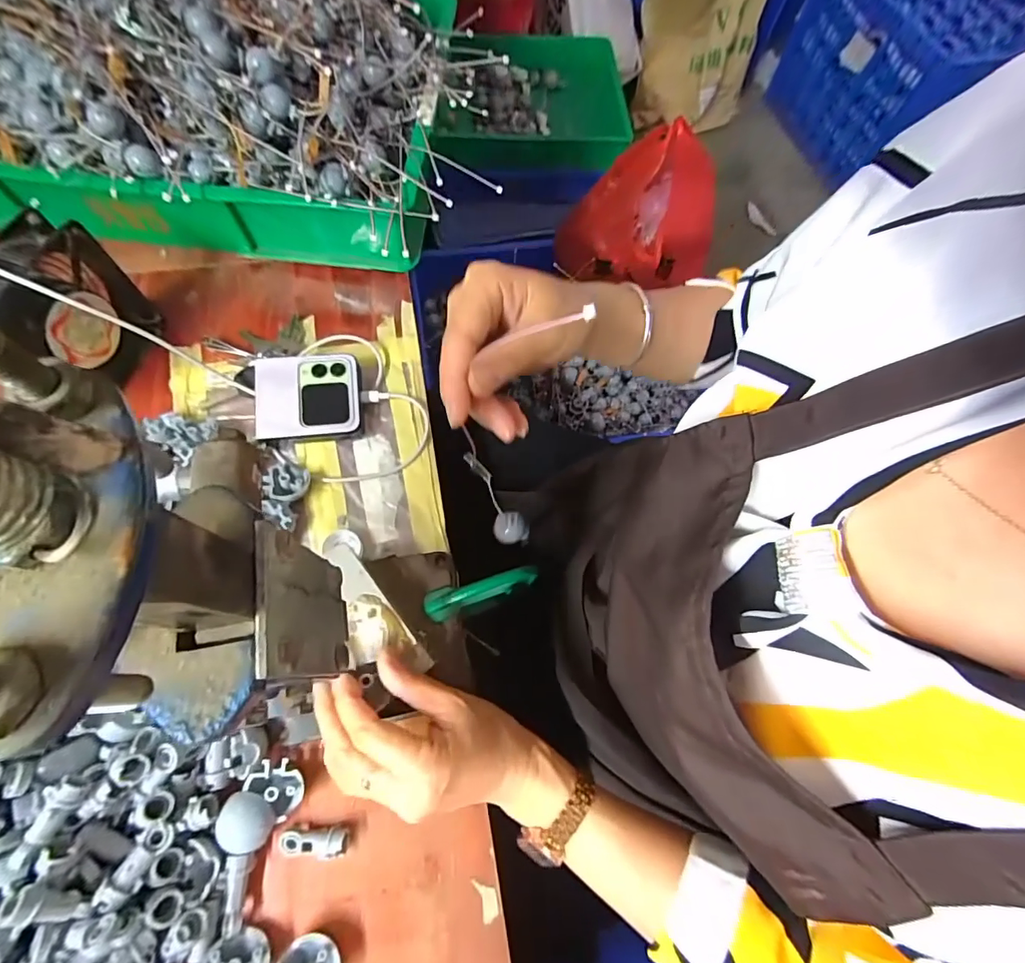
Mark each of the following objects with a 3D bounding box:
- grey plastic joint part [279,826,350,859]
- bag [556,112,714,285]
[{"bbox_3d":[-0.130,0.236,0.312,0.045,0.017,0.015,-2,69,-4],"label":"grey plastic joint part"},{"bbox_3d":[0.218,-0.453,0.798,0.264,0.229,0.153,-11,70,-7],"label":"bag"}]

